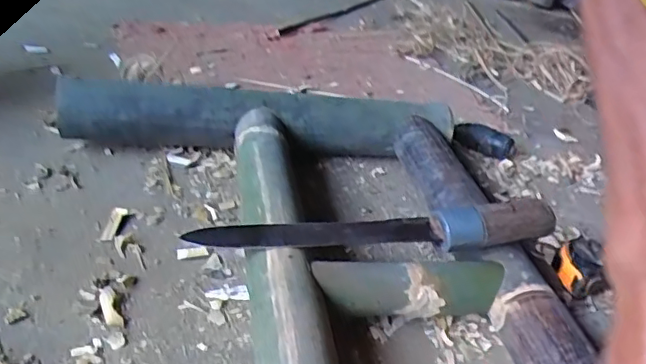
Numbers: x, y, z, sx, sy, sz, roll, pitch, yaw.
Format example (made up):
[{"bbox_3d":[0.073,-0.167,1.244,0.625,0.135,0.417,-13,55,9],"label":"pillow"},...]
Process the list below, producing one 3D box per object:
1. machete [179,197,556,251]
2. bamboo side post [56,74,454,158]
[{"bbox_3d":[0.047,0.035,0.502,0.308,0.038,0.033,1,32,-11],"label":"machete"},{"bbox_3d":[-0.074,-0.073,0.734,0.476,0.086,0.074,3,32,-8],"label":"bamboo side post"}]

